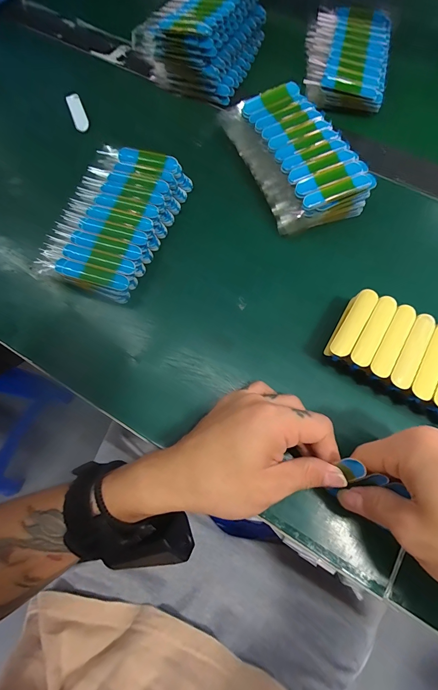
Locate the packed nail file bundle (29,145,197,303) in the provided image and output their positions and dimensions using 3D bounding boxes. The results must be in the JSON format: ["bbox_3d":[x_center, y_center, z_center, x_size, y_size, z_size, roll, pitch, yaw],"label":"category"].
[{"bbox_3d":[-0.099,-0.123,0.315,0.093,0.028,0.155,21,73,8],"label":"packed nail file bundle"}]

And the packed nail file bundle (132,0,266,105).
[{"bbox_3d":[-0.010,-0.367,0.375,0.118,0.055,0.170,30,74,10],"label":"packed nail file bundle"}]

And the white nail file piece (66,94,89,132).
[{"bbox_3d":[-0.161,-0.265,0.370,0.016,0.008,0.061,-21,72,-6],"label":"white nail file piece"}]

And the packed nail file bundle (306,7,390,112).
[{"bbox_3d":[0.152,-0.345,0.384,0.092,0.022,0.162,12,72,5],"label":"packed nail file bundle"}]

